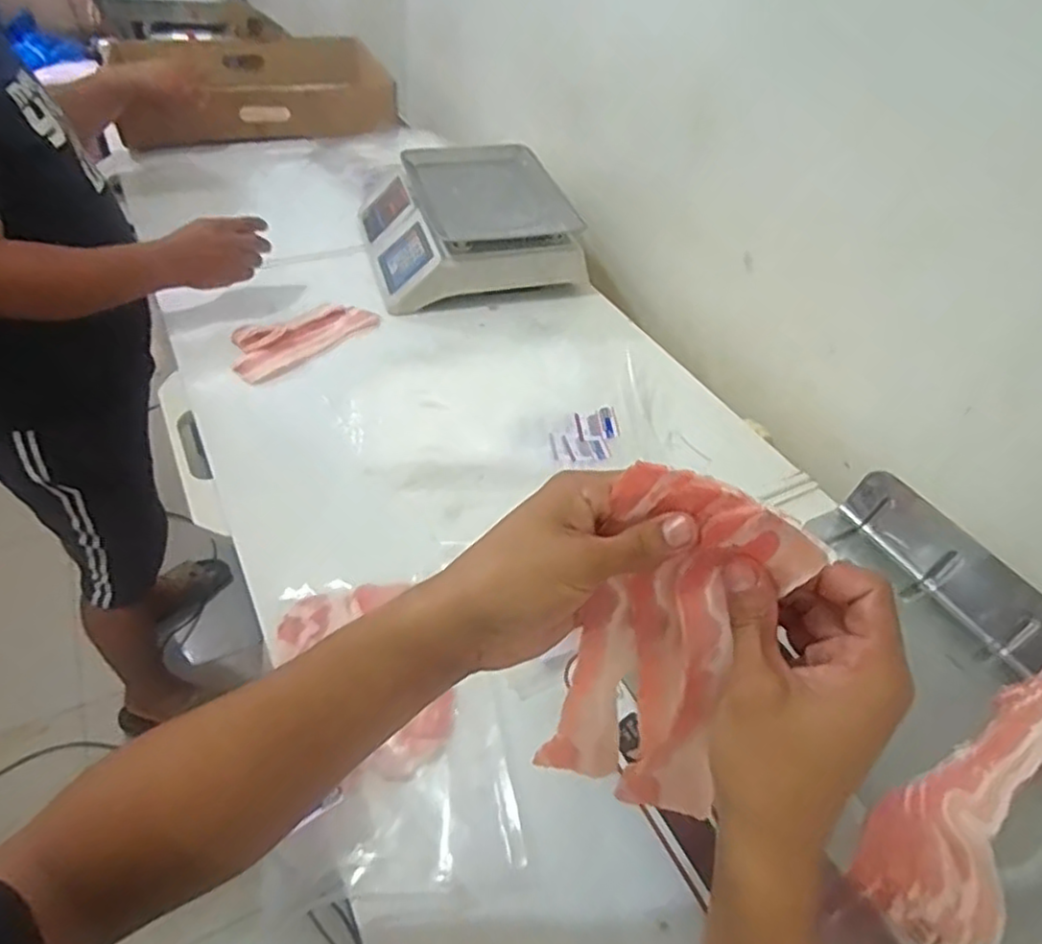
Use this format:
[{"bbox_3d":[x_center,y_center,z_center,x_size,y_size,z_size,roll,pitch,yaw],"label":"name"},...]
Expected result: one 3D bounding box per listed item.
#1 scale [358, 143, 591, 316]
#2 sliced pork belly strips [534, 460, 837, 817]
[{"bbox_3d":[-0.084,-0.430,1.190,0.346,0.130,0.334,-8,45,-16],"label":"scale"},{"bbox_3d":[0.076,0.105,0.374,0.097,0.216,0.041,21,29,15],"label":"sliced pork belly strips"}]

